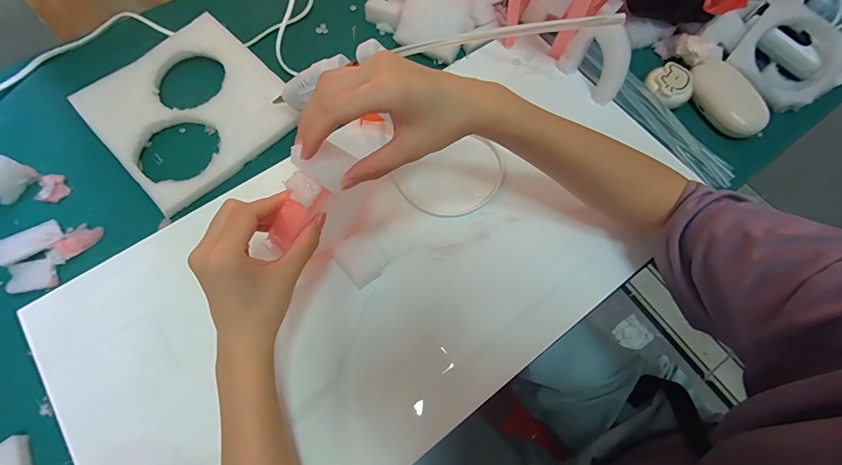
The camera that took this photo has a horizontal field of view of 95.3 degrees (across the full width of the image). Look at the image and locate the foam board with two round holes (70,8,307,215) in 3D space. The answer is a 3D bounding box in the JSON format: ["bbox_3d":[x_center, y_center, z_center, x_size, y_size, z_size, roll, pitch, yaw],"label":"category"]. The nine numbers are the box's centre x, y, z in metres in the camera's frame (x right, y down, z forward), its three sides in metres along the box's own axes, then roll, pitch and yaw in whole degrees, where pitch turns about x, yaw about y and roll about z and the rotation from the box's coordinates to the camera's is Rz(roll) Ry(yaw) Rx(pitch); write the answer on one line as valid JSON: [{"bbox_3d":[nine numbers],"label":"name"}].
[{"bbox_3d":[-0.243,-0.135,0.403,0.174,0.012,0.183,-42,78,-15],"label":"foam board with two round holes"}]

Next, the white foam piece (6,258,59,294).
[{"bbox_3d":[-0.350,0.039,0.343,0.040,0.004,0.028,-16,73,-8],"label":"white foam piece"}]

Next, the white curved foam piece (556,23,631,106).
[{"bbox_3d":[0.193,-0.185,0.409,0.021,0.068,0.072,-31,76,-30],"label":"white curved foam piece"}]

